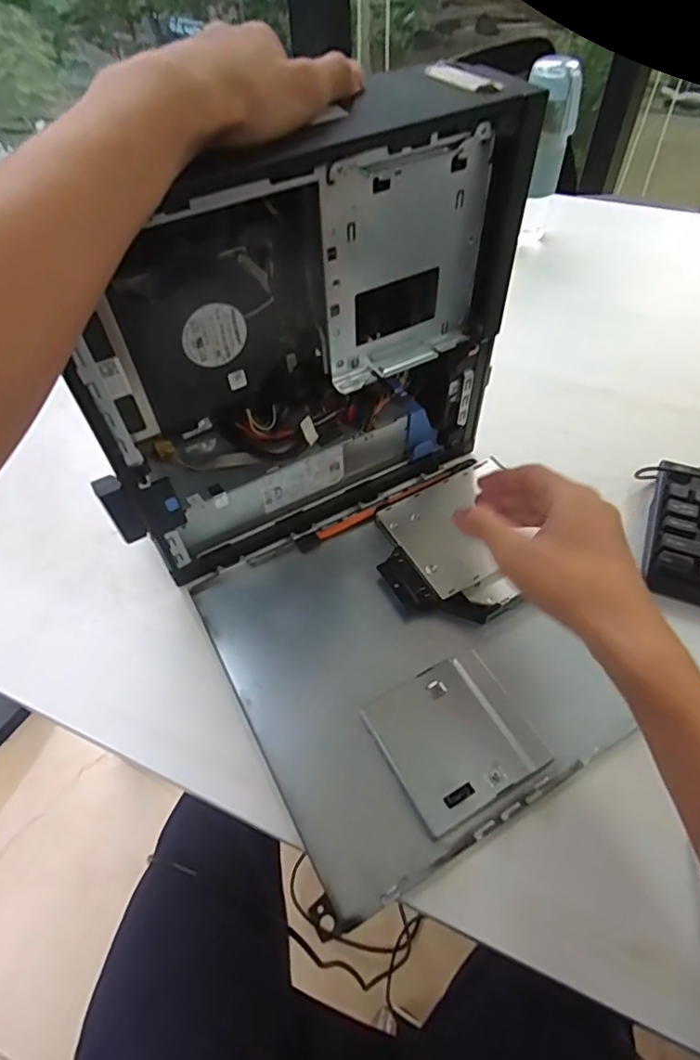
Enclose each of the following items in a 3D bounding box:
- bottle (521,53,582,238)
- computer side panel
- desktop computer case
[{"bbox_3d":[0.250,-0.495,0.725,0.060,0.187,0.053,-13,53,-7],"label":"bottle"},{"bbox_3d":[0.036,0.095,0.423,0.235,0.023,0.262,-25,55,-16],"label":"computer side panel"},{"bbox_3d":[-0.034,-0.128,0.410,0.311,0.288,0.089,-23,55,-14],"label":"desktop computer case"}]

